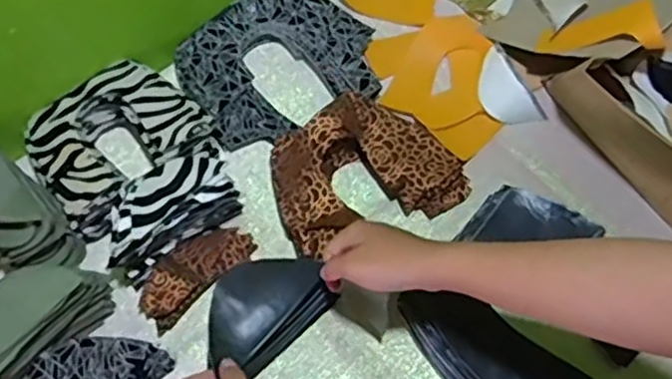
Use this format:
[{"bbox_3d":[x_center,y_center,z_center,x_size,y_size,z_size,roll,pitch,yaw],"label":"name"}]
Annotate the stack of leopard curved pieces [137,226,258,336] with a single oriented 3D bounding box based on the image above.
[{"bbox_3d":[-0.134,0.074,0.664,0.114,0.022,0.054,-39,69,-17],"label":"stack of leopard curved pieces"}]

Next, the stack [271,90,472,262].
[{"bbox_3d":[0.023,-0.017,0.685,0.177,0.038,0.143,-32,67,-14],"label":"stack"}]

